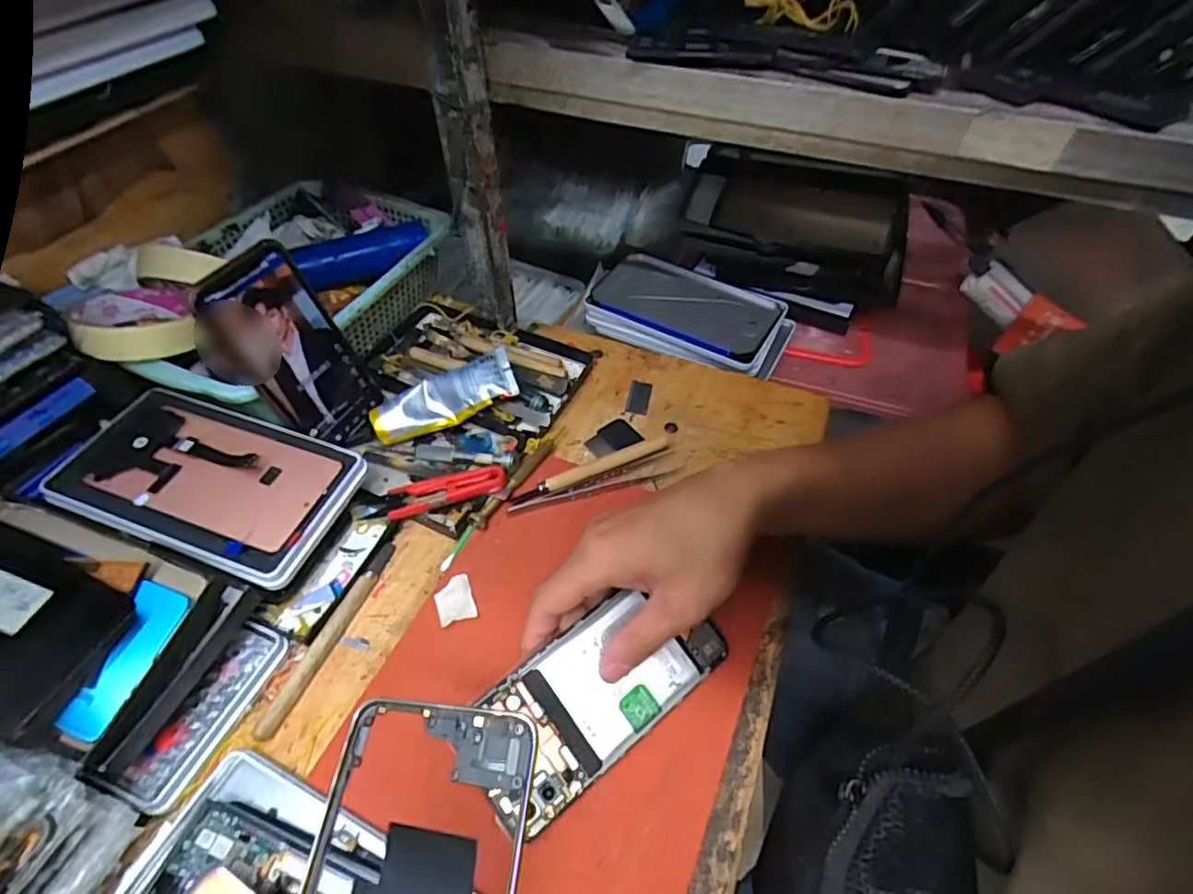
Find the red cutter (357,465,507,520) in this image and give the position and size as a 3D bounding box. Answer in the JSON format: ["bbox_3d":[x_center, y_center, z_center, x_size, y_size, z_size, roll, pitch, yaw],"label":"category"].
[{"bbox_3d":[-0.115,0.034,0.416,0.099,0.019,0.025,-9,52,-11],"label":"red cutter"}]

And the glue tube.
[{"bbox_3d":[-0.119,-0.037,0.458,0.113,0.027,0.039,-25,55,-3],"label":"glue tube"}]

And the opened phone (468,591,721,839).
[{"bbox_3d":[0.000,0.135,0.323,0.147,0.006,0.069,-33,78,-22],"label":"opened phone"}]

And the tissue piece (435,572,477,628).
[{"bbox_3d":[-0.091,0.098,0.372,0.023,0.005,0.030,-15,53,-14],"label":"tissue piece"}]

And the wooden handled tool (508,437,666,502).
[{"bbox_3d":[-0.003,0.016,0.442,0.128,0.008,0.012,-21,55,-19],"label":"wooden handled tool"}]

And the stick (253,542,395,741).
[{"bbox_3d":[-0.168,0.116,0.367,0.014,0.009,0.131,19,52,12],"label":"stick"}]

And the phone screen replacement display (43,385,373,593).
[{"bbox_3d":[-0.260,0.020,0.389,0.183,0.013,0.101,17,55,9],"label":"phone screen replacement display"}]

